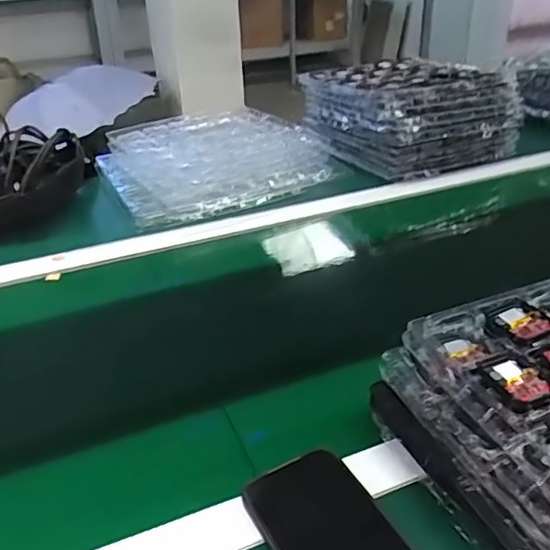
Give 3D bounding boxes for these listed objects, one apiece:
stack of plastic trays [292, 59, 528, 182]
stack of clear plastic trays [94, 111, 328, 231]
[{"bbox_3d":[0.227,-0.294,1.046,0.280,0.122,0.296,-17,33,-22],"label":"stack of plastic trays"},{"bbox_3d":[-0.106,-0.193,0.957,0.317,0.050,0.327,-16,33,-21],"label":"stack of clear plastic trays"}]

